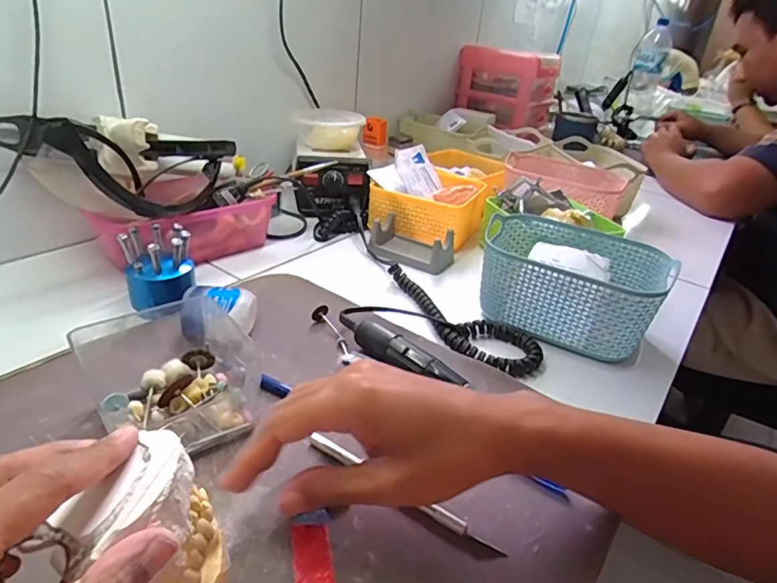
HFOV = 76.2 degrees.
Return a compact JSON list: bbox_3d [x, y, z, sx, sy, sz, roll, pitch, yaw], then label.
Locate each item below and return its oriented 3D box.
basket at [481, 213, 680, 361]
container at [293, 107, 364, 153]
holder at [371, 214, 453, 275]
[{"bbox_3d":[0.178,-0.008,0.493,0.163,0.076,0.116,20,33,23],"label":"basket"},{"bbox_3d":[-0.086,-0.238,0.732,0.099,0.051,0.117,5,30,-2],"label":"container"},{"bbox_3d":[0.029,-0.059,0.605,0.099,0.037,0.057,20,33,23],"label":"holder"}]

